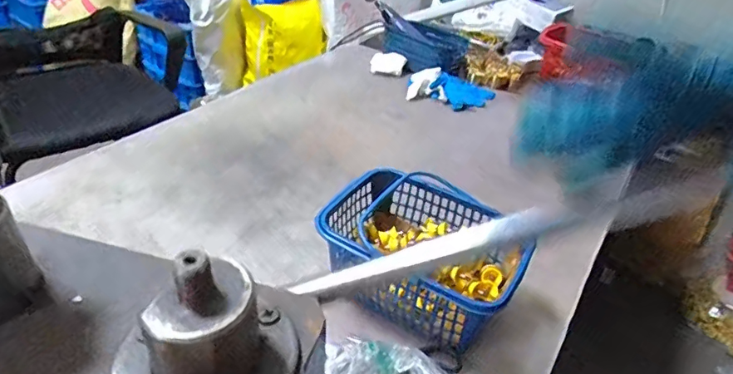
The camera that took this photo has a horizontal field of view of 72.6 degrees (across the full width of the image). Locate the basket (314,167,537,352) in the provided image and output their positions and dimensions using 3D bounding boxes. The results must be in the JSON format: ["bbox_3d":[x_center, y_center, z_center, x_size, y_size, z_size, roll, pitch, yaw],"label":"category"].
[{"bbox_3d":[0.067,0.088,0.636,0.231,0.113,0.179,23,39,22],"label":"basket"}]

